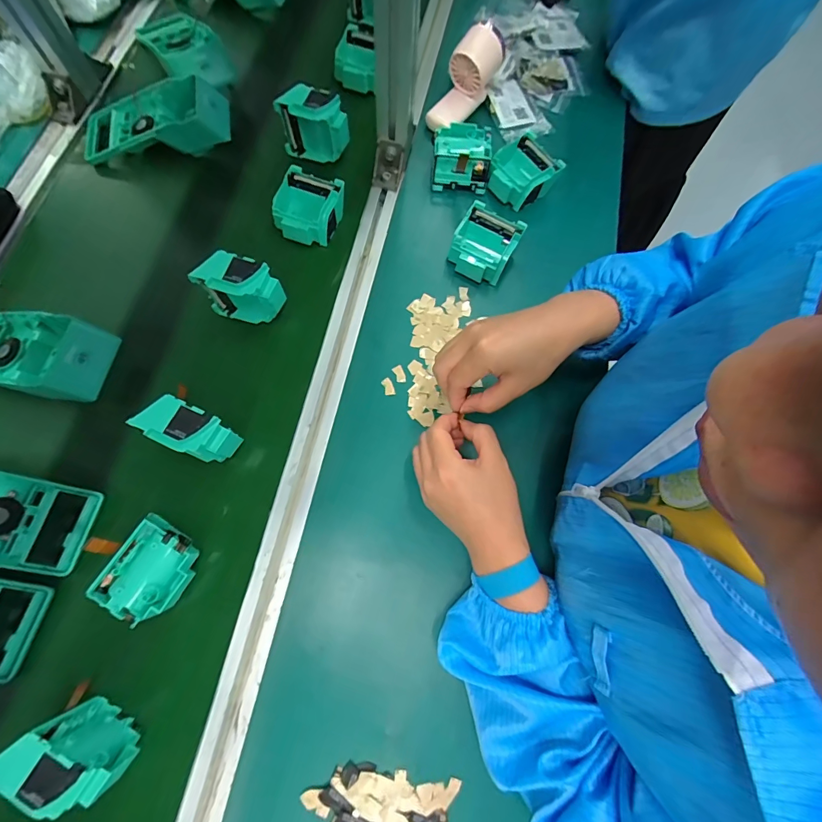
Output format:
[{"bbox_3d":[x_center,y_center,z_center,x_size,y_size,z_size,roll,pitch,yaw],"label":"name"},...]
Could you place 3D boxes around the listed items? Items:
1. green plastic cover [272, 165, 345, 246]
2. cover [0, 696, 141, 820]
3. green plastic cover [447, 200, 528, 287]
[{"bbox_3d":[-0.127,-0.247,0.498,0.077,0.039,0.081,20,74,-1],"label":"green plastic cover"},{"bbox_3d":[-0.263,0.268,0.315,0.080,0.078,0.038,32,74,3],"label":"cover"},{"bbox_3d":[0.090,-0.205,0.494,0.070,0.030,0.080,31,74,3],"label":"green plastic cover"}]

